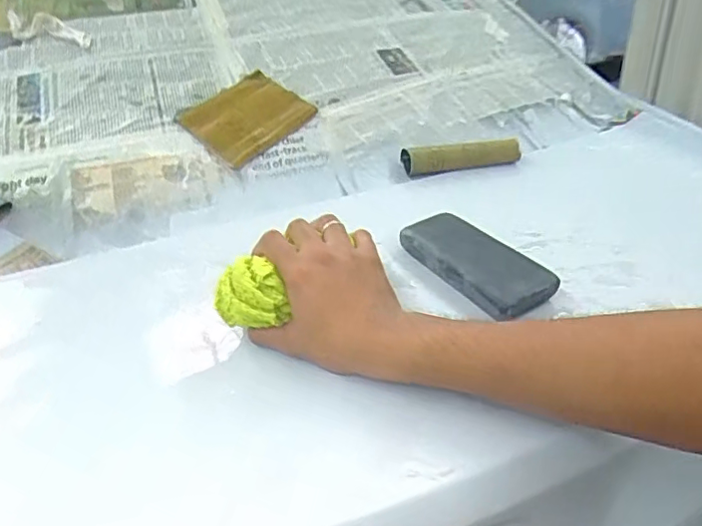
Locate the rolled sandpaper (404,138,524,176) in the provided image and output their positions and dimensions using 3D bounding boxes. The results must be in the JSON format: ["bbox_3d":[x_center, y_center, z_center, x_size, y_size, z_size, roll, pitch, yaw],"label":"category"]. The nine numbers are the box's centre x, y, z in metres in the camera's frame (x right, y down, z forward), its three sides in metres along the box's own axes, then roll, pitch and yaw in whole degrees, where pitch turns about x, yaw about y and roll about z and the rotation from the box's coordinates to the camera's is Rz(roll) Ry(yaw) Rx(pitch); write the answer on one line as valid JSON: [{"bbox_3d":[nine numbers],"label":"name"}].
[{"bbox_3d":[0.138,-0.131,0.695,0.151,0.038,0.025,-8,31,-7],"label":"rolled sandpaper"}]

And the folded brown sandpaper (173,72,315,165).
[{"bbox_3d":[-0.126,-0.180,0.704,0.103,0.011,0.135,43,64,15],"label":"folded brown sandpaper"}]

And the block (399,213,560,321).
[{"bbox_3d":[0.113,-0.003,0.518,0.063,0.027,0.143,-21,35,-25],"label":"block"}]

